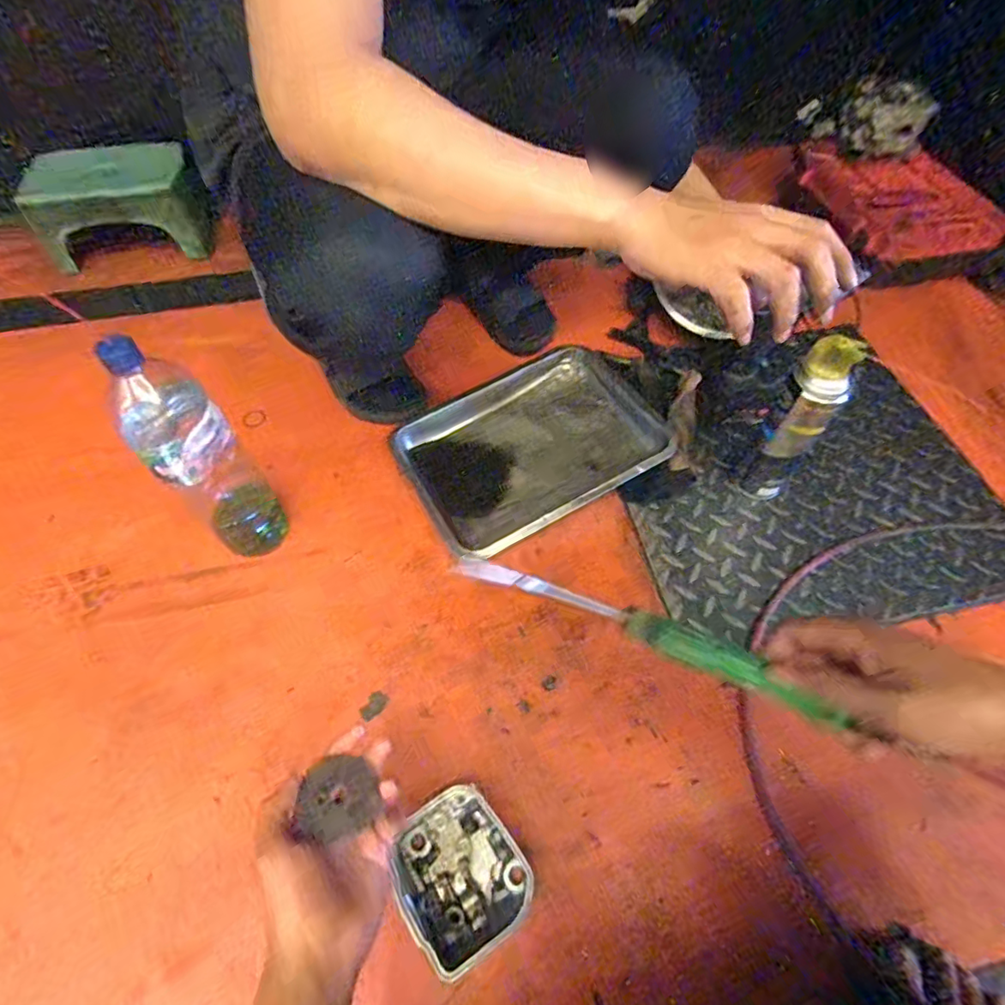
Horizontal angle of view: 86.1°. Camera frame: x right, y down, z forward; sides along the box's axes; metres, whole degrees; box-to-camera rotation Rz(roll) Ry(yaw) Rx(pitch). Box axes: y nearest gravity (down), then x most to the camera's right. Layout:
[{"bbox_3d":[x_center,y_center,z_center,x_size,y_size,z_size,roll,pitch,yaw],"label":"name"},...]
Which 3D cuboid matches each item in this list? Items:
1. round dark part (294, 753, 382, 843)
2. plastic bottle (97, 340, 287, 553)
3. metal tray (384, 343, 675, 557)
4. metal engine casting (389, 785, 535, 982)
[{"bbox_3d":[-0.125,0.221,0.411,0.056,0.004,0.055,19,30,-12],"label":"round dark part"},{"bbox_3d":[-0.316,-0.042,0.576,0.085,0.282,0.074,-40,66,-22],"label":"plastic bottle"},{"bbox_3d":[0.034,-0.094,0.764,0.338,0.049,0.267,-29,57,-8],"label":"metal tray"},{"bbox_3d":[-0.040,0.338,0.494,0.106,0.057,0.124,-31,63,-18],"label":"metal engine casting"}]

